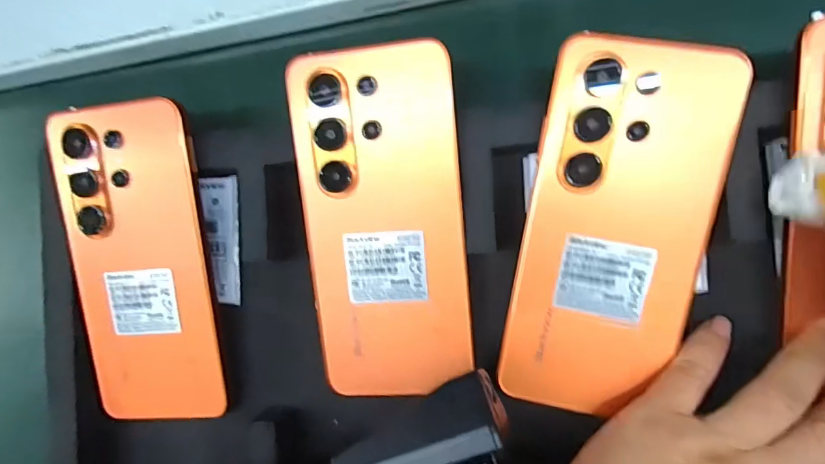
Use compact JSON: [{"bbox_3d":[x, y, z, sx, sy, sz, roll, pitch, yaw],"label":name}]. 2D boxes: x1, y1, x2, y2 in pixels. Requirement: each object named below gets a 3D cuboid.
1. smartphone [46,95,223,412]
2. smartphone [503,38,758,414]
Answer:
[{"bbox_3d":[-0.145,0.019,0.255,0.075,0.006,0.169,-5,98,6],"label":"smartphone"},{"bbox_3d":[0.091,0.003,0.210,0.077,0.014,0.164,9,89,10],"label":"smartphone"}]

